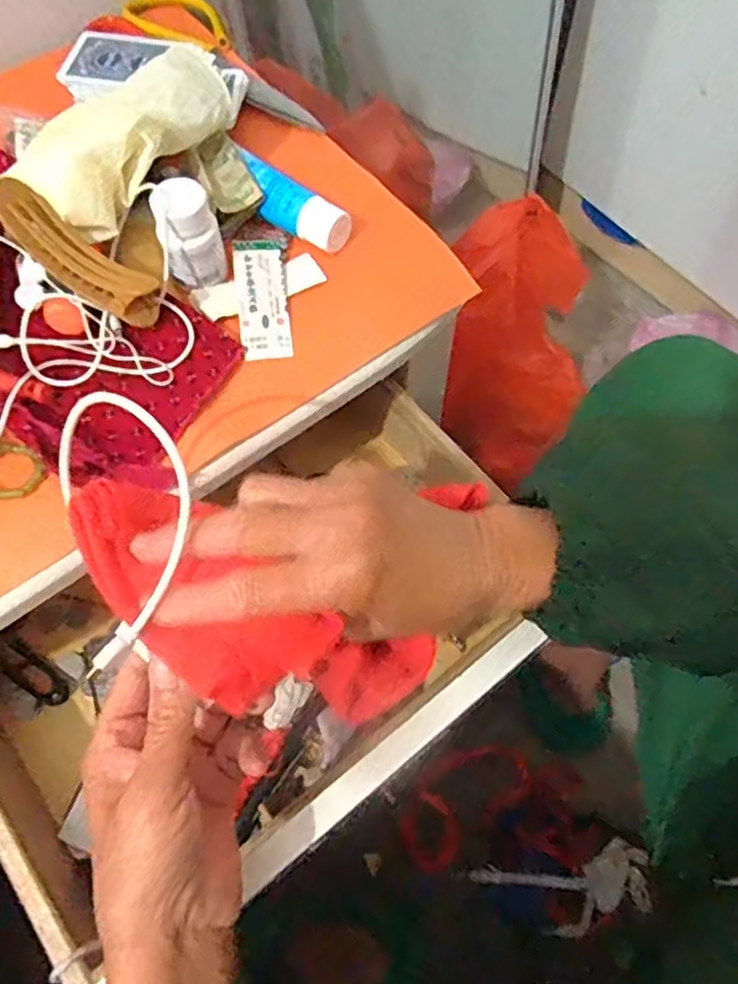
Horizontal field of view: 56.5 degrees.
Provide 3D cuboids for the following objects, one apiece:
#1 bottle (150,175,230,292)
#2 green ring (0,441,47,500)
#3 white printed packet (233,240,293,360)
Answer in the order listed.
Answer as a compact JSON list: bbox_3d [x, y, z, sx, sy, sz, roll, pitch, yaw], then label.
[{"bbox_3d":[-0.108,-0.156,0.415,0.034,0.052,0.033,-15,64,-7],"label":"bottle"},{"bbox_3d":[-0.201,-0.013,0.381,0.038,0.008,0.032,33,68,15],"label":"green ring"},{"bbox_3d":[-0.067,-0.124,0.434,0.030,0.006,0.085,-5,72,-7],"label":"white printed packet"}]

